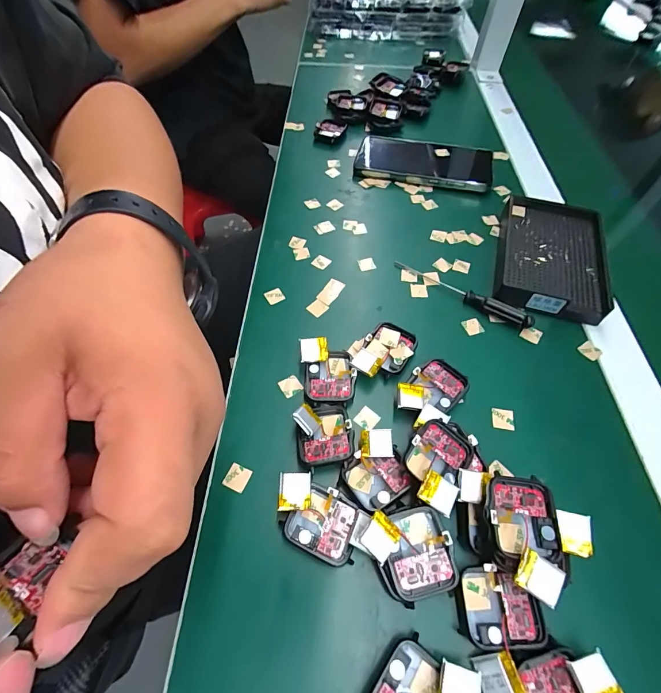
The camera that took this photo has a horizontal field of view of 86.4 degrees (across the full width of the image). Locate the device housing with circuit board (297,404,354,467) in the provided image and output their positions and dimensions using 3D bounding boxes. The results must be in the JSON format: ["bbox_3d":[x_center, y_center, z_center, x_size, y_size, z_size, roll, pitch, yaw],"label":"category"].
[{"bbox_3d":[-0.004,0.062,0.247,0.038,0.012,0.043,-5,58,-5],"label":"device housing with circuit board"}]

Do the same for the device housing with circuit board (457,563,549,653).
[{"bbox_3d":[0.094,0.144,0.193,0.043,0.005,0.037,9,58,4],"label":"device housing with circuit board"}]

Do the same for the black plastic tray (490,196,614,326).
[{"bbox_3d":[0.213,-0.088,0.341,0.097,0.019,0.140,14,59,11],"label":"black plastic tray"}]

